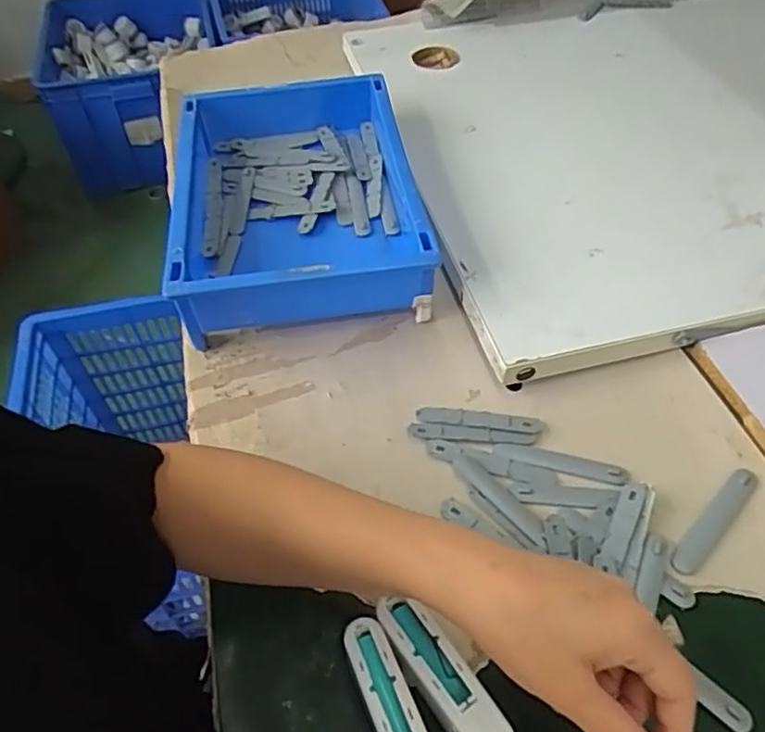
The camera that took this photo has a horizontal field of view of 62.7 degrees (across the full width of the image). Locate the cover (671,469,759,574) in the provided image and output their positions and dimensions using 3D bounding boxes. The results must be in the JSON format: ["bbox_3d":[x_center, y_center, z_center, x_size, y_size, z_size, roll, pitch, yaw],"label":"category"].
[{"bbox_3d":[0.226,0.104,0.427,0.094,0.005,0.016,-38,58,-23],"label":"cover"}]

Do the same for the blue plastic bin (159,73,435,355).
[{"bbox_3d":[-0.085,-0.156,0.603,0.219,0.087,0.300,-9,51,-4],"label":"blue plastic bin"}]

